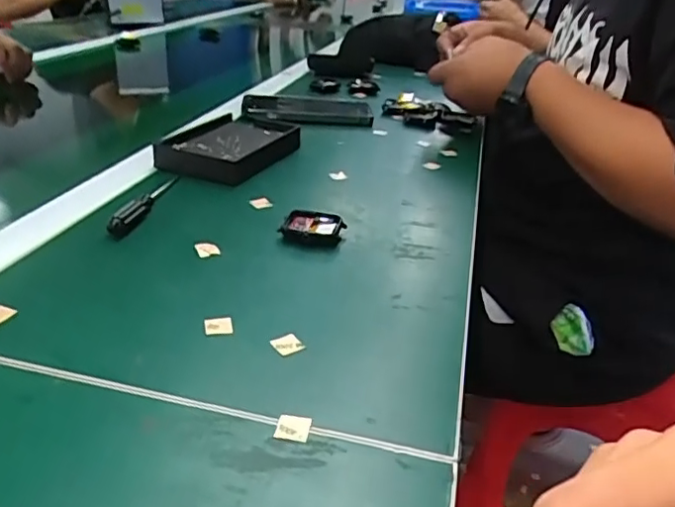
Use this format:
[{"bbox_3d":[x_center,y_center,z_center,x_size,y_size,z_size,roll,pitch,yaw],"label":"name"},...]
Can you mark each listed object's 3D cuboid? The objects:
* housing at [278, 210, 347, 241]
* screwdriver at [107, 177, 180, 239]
[{"bbox_3d":[-0.020,-0.021,0.457,0.049,0.010,0.036,10,28,13],"label":"housing"},{"bbox_3d":[-0.156,-0.042,0.477,0.014,0.012,0.106,6,28,5],"label":"screwdriver"}]

